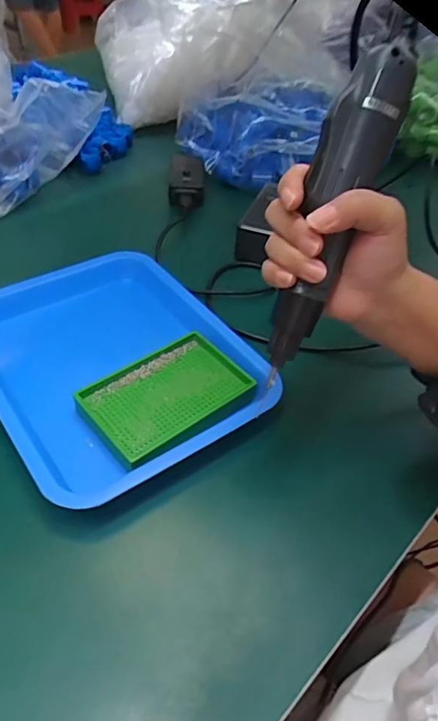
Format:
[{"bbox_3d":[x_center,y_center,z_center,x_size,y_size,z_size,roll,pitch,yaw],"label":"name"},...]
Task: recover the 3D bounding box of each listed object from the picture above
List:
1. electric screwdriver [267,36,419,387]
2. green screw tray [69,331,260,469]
[{"bbox_3d":[0.071,-0.090,0.331,0.039,0.212,0.030,23,15,18],"label":"electric screwdriver"},{"bbox_3d":[-0.045,0.028,0.455,0.140,0.011,0.095,-30,54,-31],"label":"green screw tray"}]

